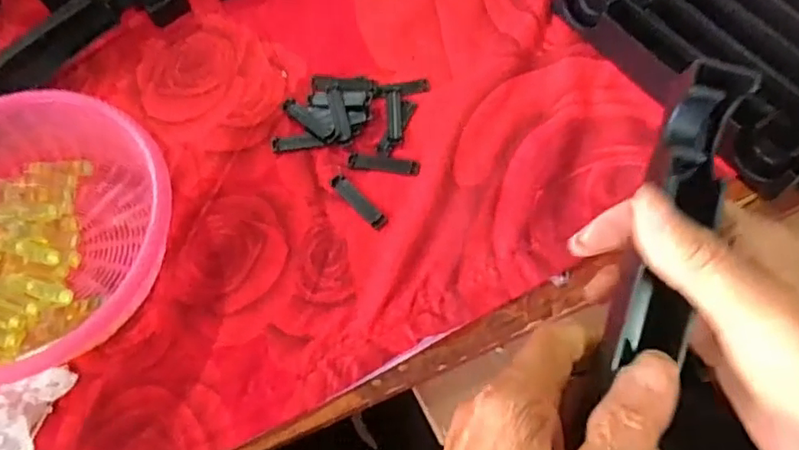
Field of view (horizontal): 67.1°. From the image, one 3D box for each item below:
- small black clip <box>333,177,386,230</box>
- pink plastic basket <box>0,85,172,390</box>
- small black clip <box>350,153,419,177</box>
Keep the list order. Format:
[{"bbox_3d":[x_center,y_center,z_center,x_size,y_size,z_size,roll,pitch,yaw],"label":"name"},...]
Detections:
[{"bbox_3d":[-0.026,-0.015,0.375,0.010,0.004,0.047,-40,70,-15],"label":"small black clip"},{"bbox_3d":[-0.216,0.004,0.348,0.167,0.048,0.159,-1,65,2],"label":"pink plastic basket"},{"bbox_3d":[-0.010,-0.040,0.387,0.046,0.004,0.011,10,66,7],"label":"small black clip"}]

